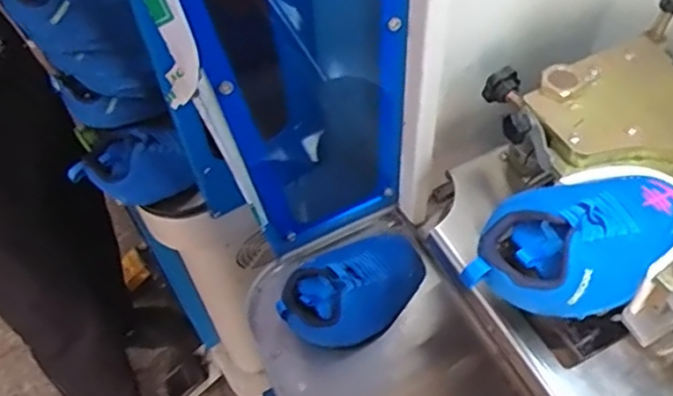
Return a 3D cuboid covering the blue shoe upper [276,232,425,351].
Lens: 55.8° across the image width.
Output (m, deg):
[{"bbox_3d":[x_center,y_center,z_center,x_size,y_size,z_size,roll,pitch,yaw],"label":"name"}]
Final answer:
[{"bbox_3d":[0.019,0.093,0.695,0.172,0.057,0.104,-31,59,-18],"label":"blue shoe upper"}]

